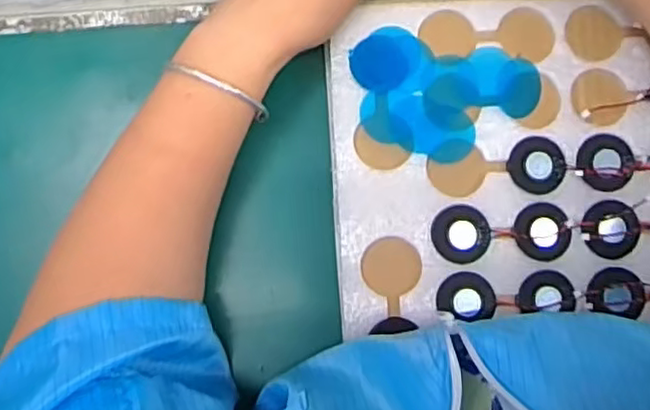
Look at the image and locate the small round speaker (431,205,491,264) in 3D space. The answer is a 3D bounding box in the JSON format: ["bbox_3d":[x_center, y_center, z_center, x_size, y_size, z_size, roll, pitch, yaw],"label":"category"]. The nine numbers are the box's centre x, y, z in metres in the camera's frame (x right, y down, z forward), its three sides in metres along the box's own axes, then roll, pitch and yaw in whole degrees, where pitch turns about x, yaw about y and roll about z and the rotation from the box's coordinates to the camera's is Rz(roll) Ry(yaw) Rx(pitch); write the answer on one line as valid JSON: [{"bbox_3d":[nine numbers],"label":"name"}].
[{"bbox_3d":[0.079,0.017,0.389,0.033,0.004,0.032,0,86,-1],"label":"small round speaker"}]

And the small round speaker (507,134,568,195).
[{"bbox_3d":[0.125,-0.023,0.394,0.033,0.004,0.033,0,86,-1],"label":"small round speaker"}]

